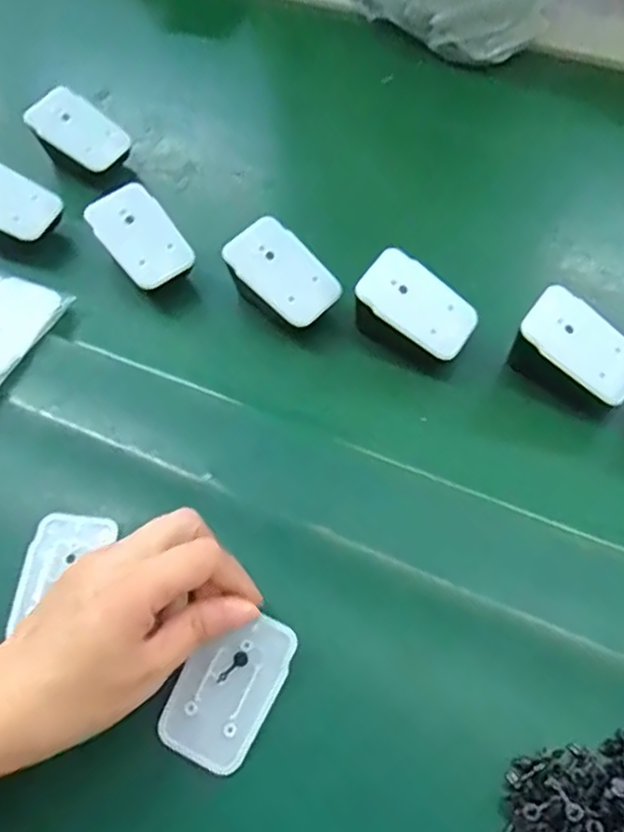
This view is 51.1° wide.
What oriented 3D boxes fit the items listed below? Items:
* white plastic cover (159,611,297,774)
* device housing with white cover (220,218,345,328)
[{"bbox_3d":[-0.039,0.127,0.307,0.043,0.009,0.068,22,65,14],"label":"white plastic cover"},{"bbox_3d":[-0.019,-0.085,0.400,0.045,0.020,0.067,-43,93,-10],"label":"device housing with white cover"}]

